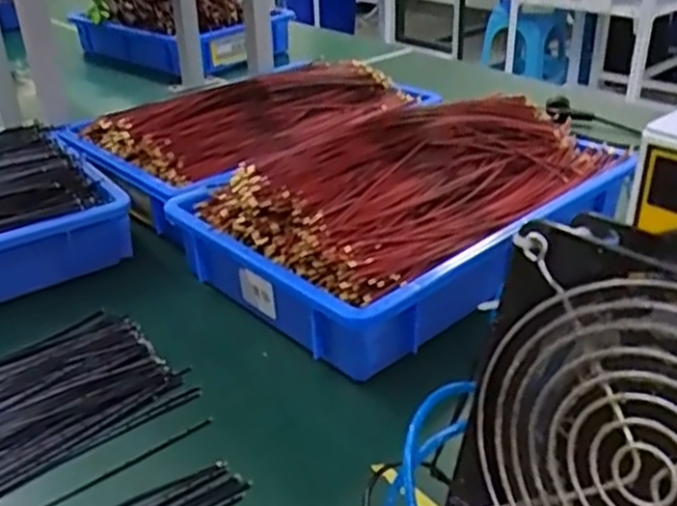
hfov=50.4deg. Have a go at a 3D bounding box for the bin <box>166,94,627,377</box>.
[{"bbox_3d":[0.068,-0.048,0.735,0.396,0.150,0.281,-22,35,-32],"label":"bin"}]

